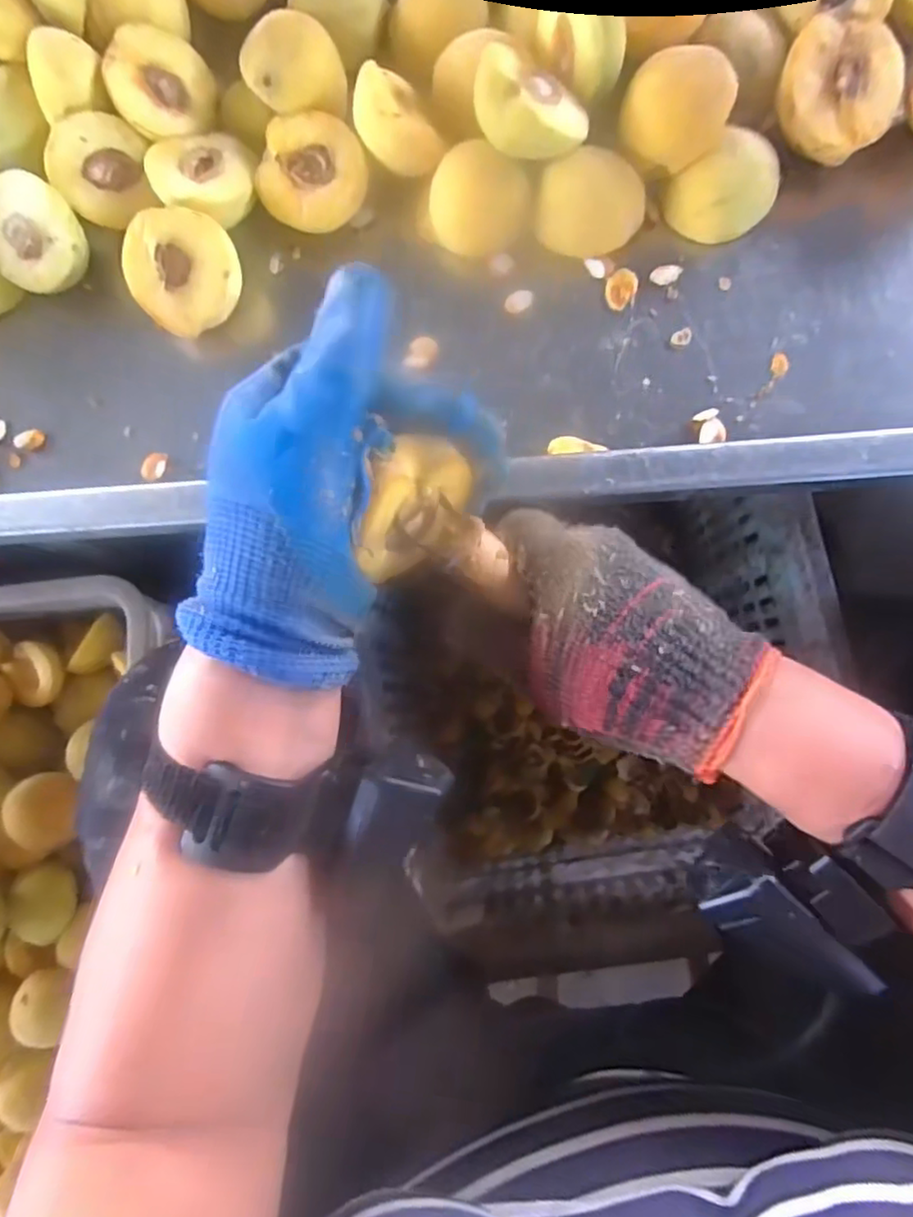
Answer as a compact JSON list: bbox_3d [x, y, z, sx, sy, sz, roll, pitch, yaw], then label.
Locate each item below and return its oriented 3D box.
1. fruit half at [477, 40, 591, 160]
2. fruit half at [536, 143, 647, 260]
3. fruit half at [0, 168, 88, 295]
[{"bbox_3d":[0.037,-0.261,0.332,0.060,0.026,0.044,37,65,-18],"label":"fruit half"},{"bbox_3d":[0.073,-0.218,0.345,0.057,0.031,0.042,2,83,7],"label":"fruit half"},{"bbox_3d":[-0.249,-0.220,0.373,0.058,0.019,0.058,36,112,-6],"label":"fruit half"}]

